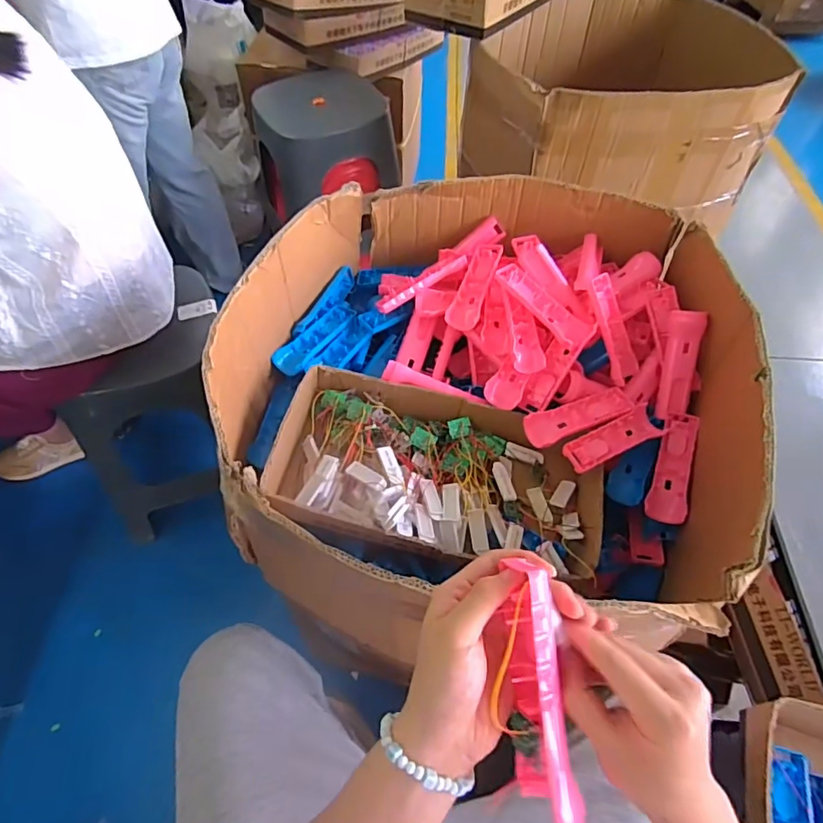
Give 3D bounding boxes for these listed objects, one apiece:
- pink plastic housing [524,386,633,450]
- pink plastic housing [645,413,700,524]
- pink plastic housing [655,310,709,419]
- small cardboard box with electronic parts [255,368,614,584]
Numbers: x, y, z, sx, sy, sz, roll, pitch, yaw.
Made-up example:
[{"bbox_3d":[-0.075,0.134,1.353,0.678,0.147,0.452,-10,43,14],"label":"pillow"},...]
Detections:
[{"bbox_3d":[0.232,0.007,0.744,0.160,0.014,0.048,-17,56,-13],"label":"pink plastic housing"},{"bbox_3d":[0.361,0.075,0.737,0.049,0.034,0.163,20,56,13],"label":"pink plastic housing"},{"bbox_3d":[0.383,-0.065,0.764,0.043,0.152,0.024,8,10,5],"label":"pink plastic housing"},{"bbox_3d":[0.038,0.082,0.720,0.418,0.088,0.230,9,54,6],"label":"small cardboard box with electronic parts"}]

